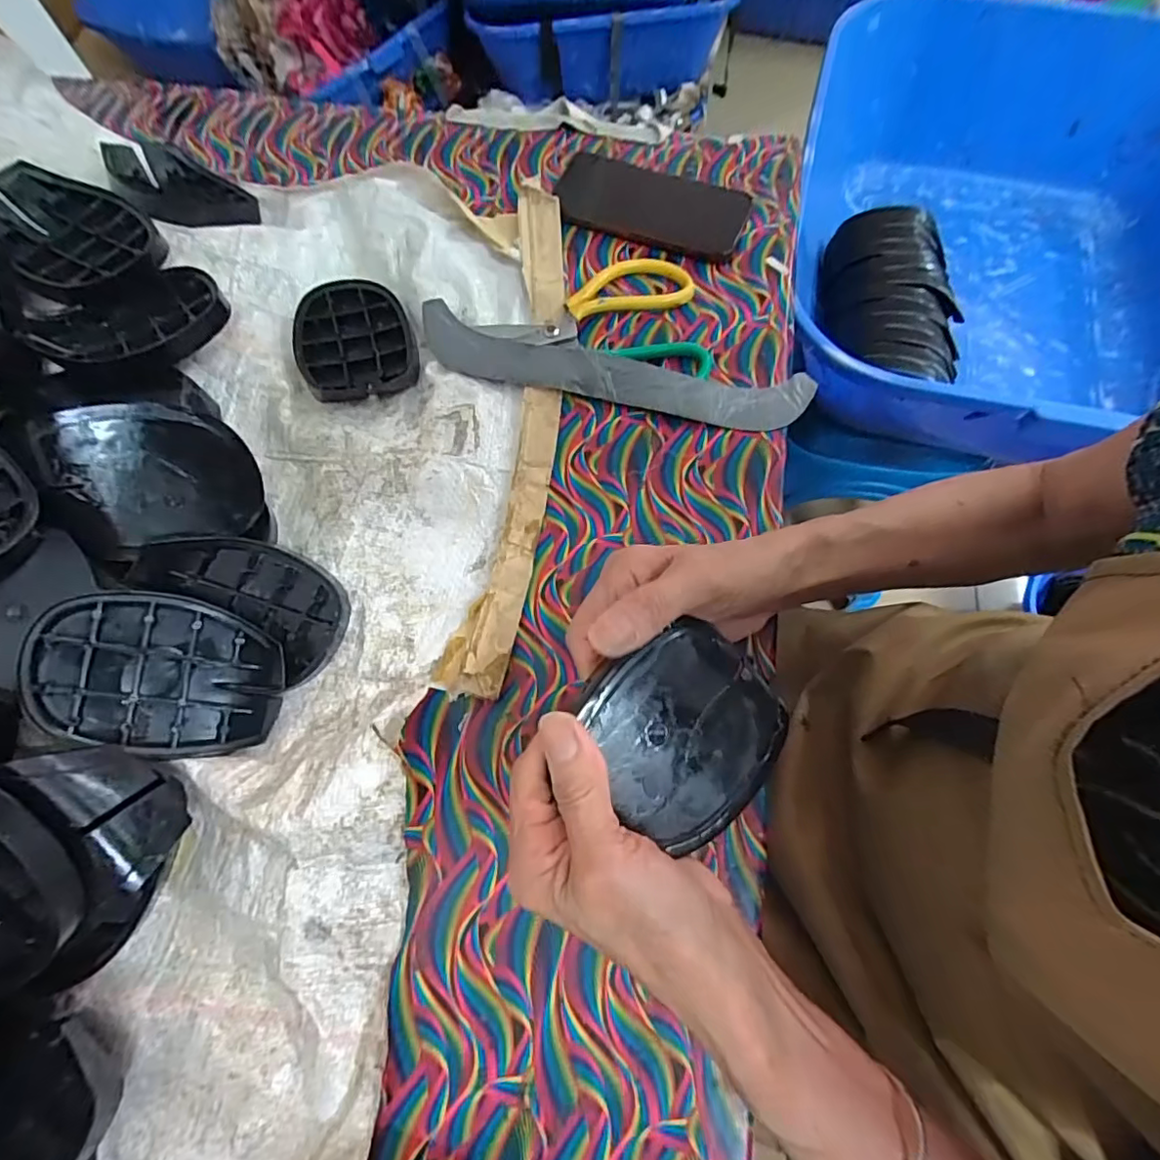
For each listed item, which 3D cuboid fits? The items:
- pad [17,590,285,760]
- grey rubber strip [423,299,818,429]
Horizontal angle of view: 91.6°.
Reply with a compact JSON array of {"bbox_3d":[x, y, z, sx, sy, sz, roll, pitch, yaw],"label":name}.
[{"bbox_3d":[-0.233,0.053,0.318,0.115,0.025,0.083,26,68,-29],"label":"pad"},{"bbox_3d":[0.020,-0.156,0.410,0.289,0.013,0.053,13,72,7],"label":"grey rubber strip"}]

